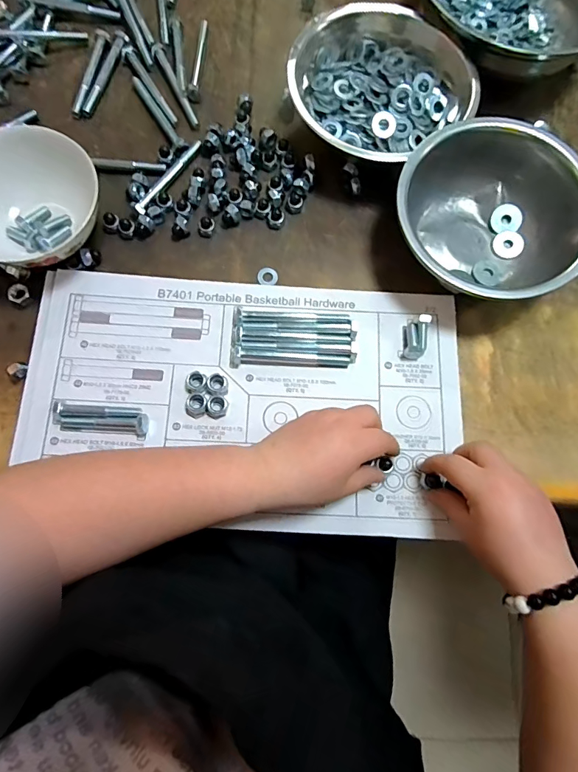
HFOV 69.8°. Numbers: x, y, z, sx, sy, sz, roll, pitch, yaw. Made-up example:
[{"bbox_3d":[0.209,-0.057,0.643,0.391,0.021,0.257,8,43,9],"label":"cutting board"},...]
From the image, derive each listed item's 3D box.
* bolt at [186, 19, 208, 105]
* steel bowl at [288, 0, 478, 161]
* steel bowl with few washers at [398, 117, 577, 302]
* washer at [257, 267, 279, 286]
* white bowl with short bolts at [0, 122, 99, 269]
[{"bbox_3d":[-0.099,-0.362,0.457,0.011,0.012,0.114,5,76,0],"label":"bolt"},{"bbox_3d":[0.089,-0.306,0.426,0.160,0.063,0.154,0,77,-1],"label":"steel bowl"},{"bbox_3d":[0.182,-0.149,0.387,0.170,0.079,0.160,0,77,-1],"label":"steel bowl with few washers"},{"bbox_3d":[-0.021,-0.108,0.406,0.020,0.004,0.019,0,77,-1],"label":"washer"},{"bbox_3d":[-0.232,-0.158,0.376,0.134,0.065,0.114,-38,80,-9],"label":"white bowl with short bolts"}]

